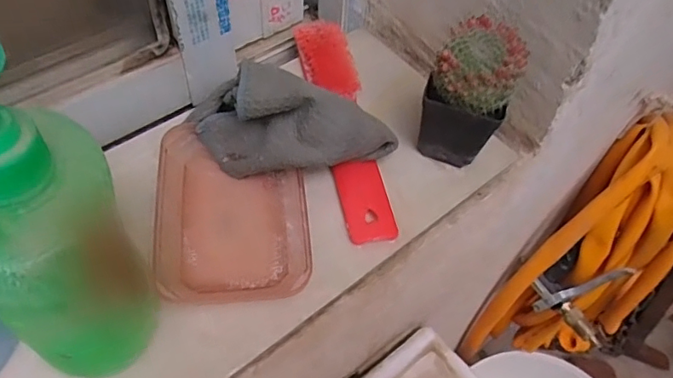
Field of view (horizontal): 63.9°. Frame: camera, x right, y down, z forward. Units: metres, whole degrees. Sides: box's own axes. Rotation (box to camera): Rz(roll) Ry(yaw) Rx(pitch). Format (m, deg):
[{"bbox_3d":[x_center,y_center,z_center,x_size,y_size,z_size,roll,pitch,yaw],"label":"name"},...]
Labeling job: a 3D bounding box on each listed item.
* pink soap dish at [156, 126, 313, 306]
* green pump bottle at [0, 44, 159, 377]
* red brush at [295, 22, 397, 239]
[{"bbox_3d":[-0.064,0.016,0.339,0.090,0.025,0.121,-3,53,-7],"label":"pink soap dish"},{"bbox_3d":[-0.119,0.022,0.223,0.066,0.179,0.069,-26,59,-22],"label":"green pump bottle"},{"bbox_3d":[0.007,-0.053,0.393,0.039,0.027,0.198,-9,54,-12],"label":"red brush"}]

